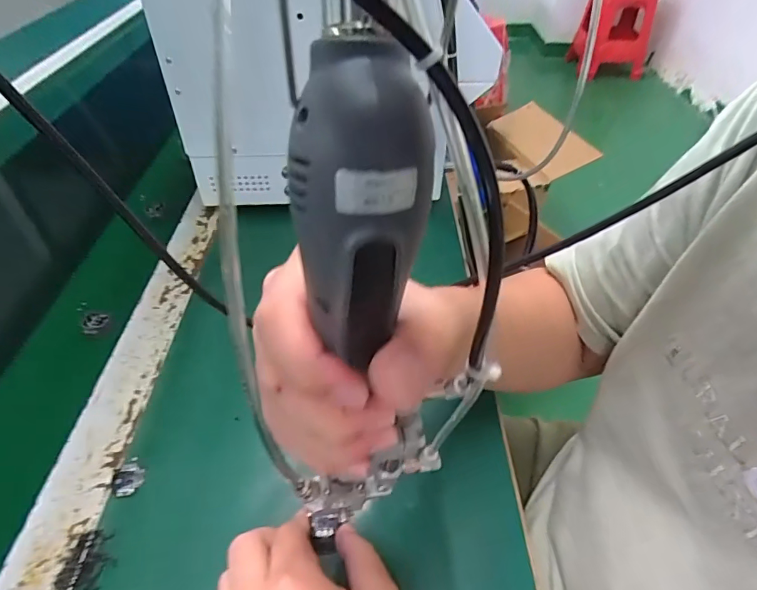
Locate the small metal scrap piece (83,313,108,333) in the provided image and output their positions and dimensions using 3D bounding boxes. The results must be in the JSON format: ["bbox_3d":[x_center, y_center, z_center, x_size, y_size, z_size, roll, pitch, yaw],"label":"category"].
[{"bbox_3d":[-0.284,0.029,0.456,0.023,0.009,0.020,-8,45,-9],"label":"small metal scrap piece"}]

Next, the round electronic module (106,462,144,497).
[{"bbox_3d":[-0.188,0.137,0.341,0.023,0.004,0.023,1,45,-1],"label":"round electronic module"}]

